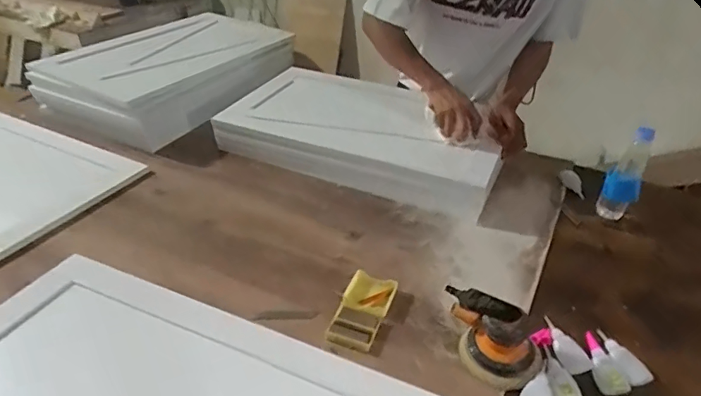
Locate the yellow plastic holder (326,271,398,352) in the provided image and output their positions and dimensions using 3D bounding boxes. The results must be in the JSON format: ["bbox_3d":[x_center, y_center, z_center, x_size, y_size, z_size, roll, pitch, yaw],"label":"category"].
[{"bbox_3d":[0.021,0.179,0.814,0.078,0.020,0.161,13,37,17],"label":"yellow plastic holder"}]

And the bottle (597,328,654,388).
[{"bbox_3d":[0.409,0.242,0.750,0.040,0.021,0.095,-7,36,-11],"label":"bottle"}]

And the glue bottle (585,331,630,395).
[{"bbox_3d":[0.375,0.247,0.736,0.045,0.024,0.108,3,35,3],"label":"glue bottle"}]

